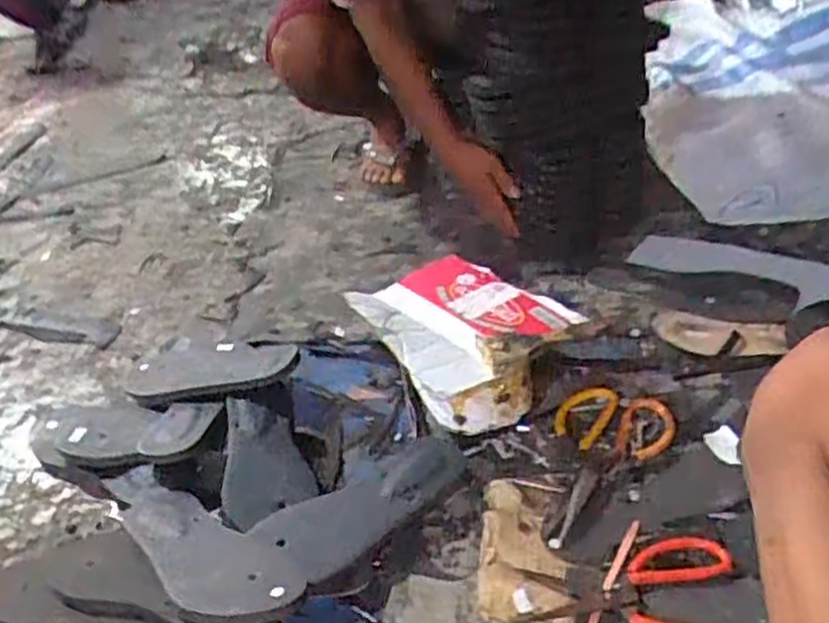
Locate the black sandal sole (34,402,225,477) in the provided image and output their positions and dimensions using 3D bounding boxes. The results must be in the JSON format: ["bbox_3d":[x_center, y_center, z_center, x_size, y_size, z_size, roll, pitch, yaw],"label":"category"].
[{"bbox_3d":[-0.350,0.143,0.915,0.258,0.023,0.103,-4,37,21],"label":"black sandal sole"}]

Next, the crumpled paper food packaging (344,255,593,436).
[{"bbox_3d":[0.059,0.032,0.927,0.211,0.119,0.220,-28,41,-27],"label":"crumpled paper food packaging"}]

